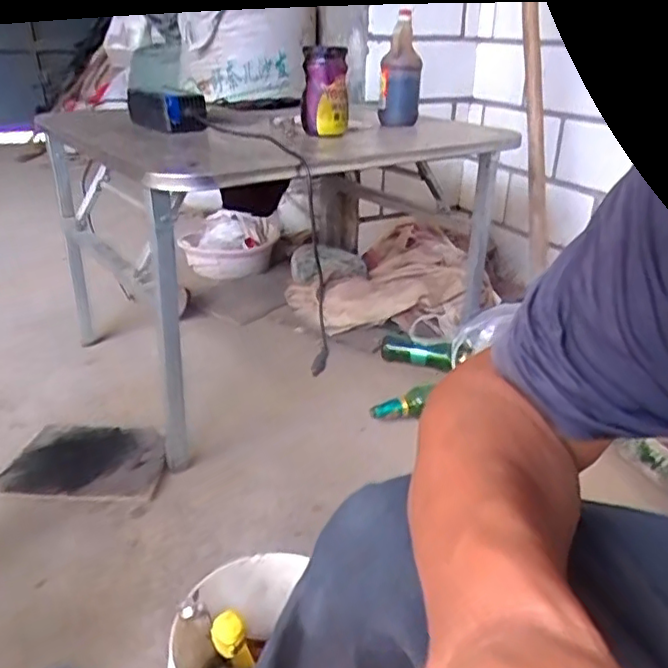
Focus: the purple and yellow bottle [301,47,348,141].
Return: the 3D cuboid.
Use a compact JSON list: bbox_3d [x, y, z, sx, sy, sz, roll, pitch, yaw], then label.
[{"bbox_3d":[-0.014,-0.429,1.102,0.084,0.148,0.075,1,26,0],"label":"purple and yellow bottle"}]

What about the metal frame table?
[{"bbox_3d":[-0.116,-0.191,1.367,0.803,0.547,0.717,-16,31,-31],"label":"metal frame table"}]

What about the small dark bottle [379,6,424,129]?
[{"bbox_3d":[0.136,-0.520,1.224,0.072,0.203,0.076,8,27,13],"label":"small dark bottle"}]

